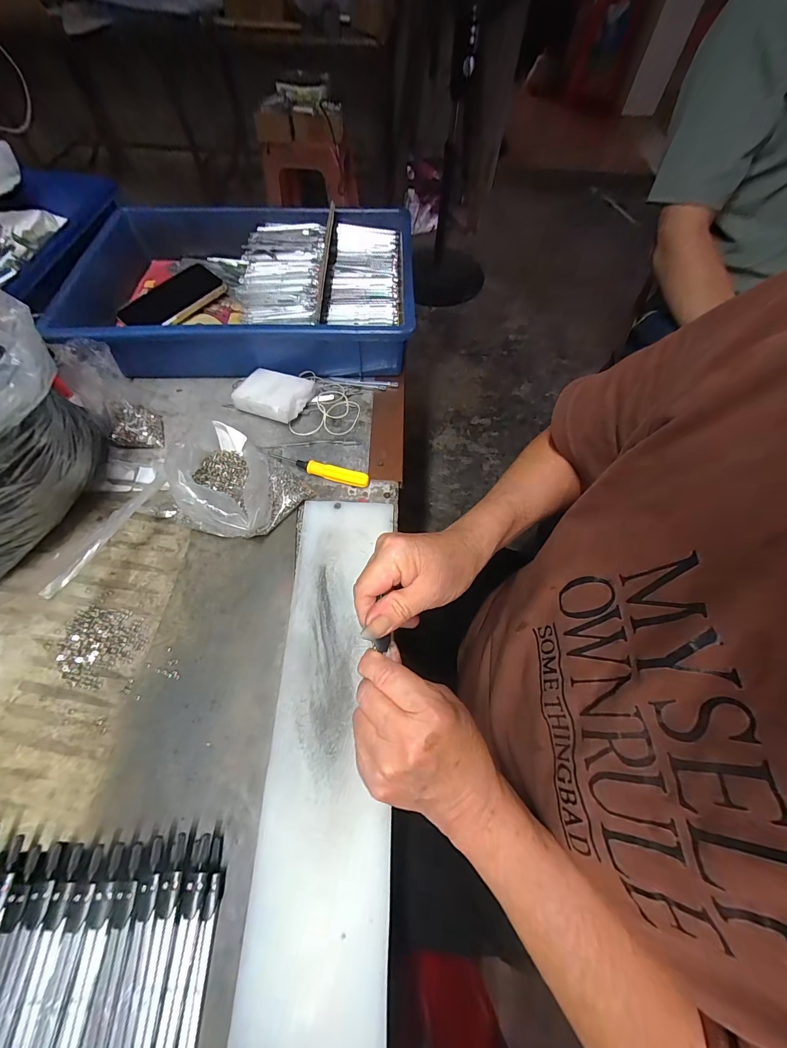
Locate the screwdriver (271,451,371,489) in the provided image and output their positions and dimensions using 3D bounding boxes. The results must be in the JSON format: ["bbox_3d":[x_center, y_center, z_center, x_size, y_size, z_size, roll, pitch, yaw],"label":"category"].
[{"bbox_3d":[-0.083,-0.061,0.408,0.118,0.013,0.015,16,62,7],"label":"screwdriver"}]

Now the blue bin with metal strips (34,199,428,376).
[{"bbox_3d":[-0.194,-0.314,0.500,0.420,0.088,0.270,0,62,-2],"label":"blue bin with metal strips"}]

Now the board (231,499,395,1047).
[{"bbox_3d":[-0.046,0.155,0.294,0.089,0.013,0.398,2,61,-1],"label":"board"}]

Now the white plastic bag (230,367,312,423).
[{"bbox_3d":[-0.144,-0.155,0.448,0.078,0.029,0.061,18,62,8],"label":"white plastic bag"}]

